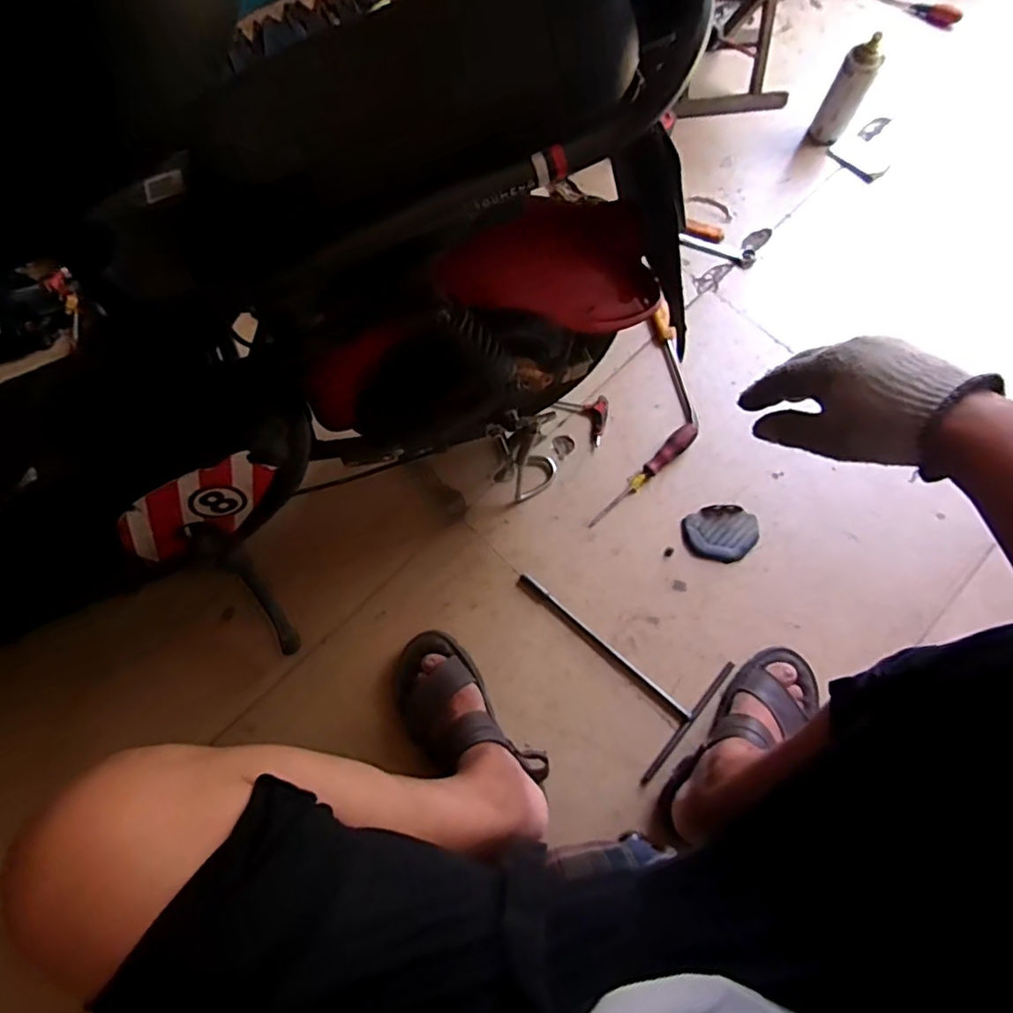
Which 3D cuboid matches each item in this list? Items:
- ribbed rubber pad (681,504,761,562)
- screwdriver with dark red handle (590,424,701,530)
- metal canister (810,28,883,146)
[{"bbox_3d":[0.317,0.038,0.871,0.112,0.013,0.082,-8,71,-4],"label":"ribbed rubber pad"},{"bbox_3d":[0.213,-0.049,0.900,0.027,0.029,0.224,43,75,13],"label":"screwdriver with dark red handle"},{"bbox_3d":[0.604,-0.731,1.063,0.062,0.173,0.048,29,74,10],"label":"metal canister"}]

